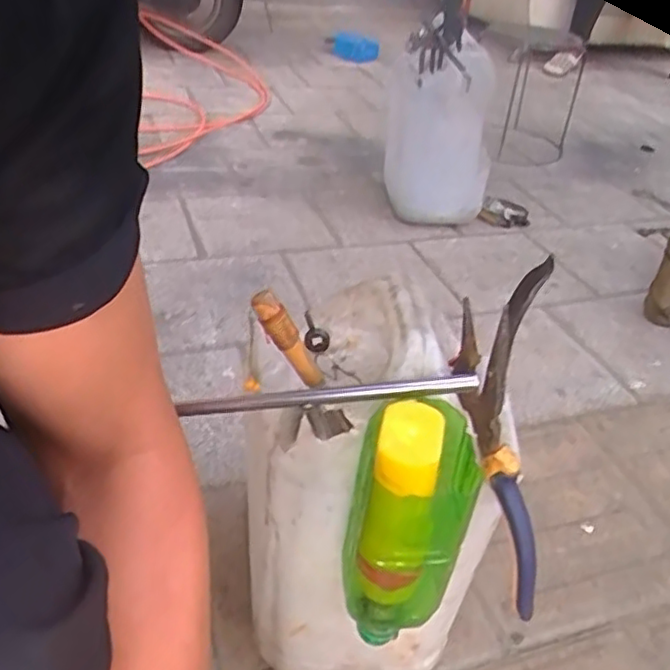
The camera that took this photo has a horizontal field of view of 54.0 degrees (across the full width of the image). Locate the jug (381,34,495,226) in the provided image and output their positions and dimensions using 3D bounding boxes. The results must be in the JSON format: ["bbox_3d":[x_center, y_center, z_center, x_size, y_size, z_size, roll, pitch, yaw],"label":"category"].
[{"bbox_3d":[0.196,-0.365,1.231,0.160,0.318,0.198,-4,35,-12],"label":"jug"}]

